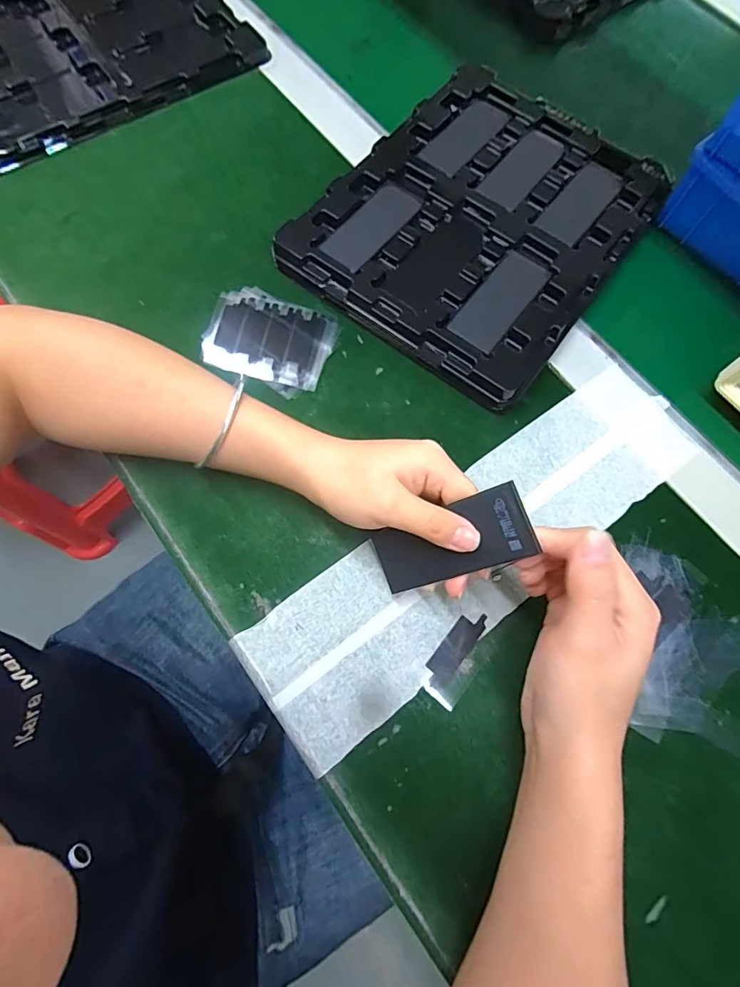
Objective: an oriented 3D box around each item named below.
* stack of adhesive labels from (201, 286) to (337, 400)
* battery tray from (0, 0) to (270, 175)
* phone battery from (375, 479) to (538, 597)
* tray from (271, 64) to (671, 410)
[{"bbox_3d":[-0.077,-0.116,0.348,0.095,0.008,0.071,22,73,5],"label":"stack of adhesive labels"},{"bbox_3d":[-0.272,-0.427,0.431,0.273,0.020,0.237,-35,77,-11],"label":"battery tray"},{"bbox_3d":[0.043,0.028,0.257,0.094,0.005,0.038,-25,83,36],"label":"phone battery"},{"bbox_3d":[0.091,-0.222,0.374,0.220,0.025,0.269,36,75,9],"label":"tray"}]

